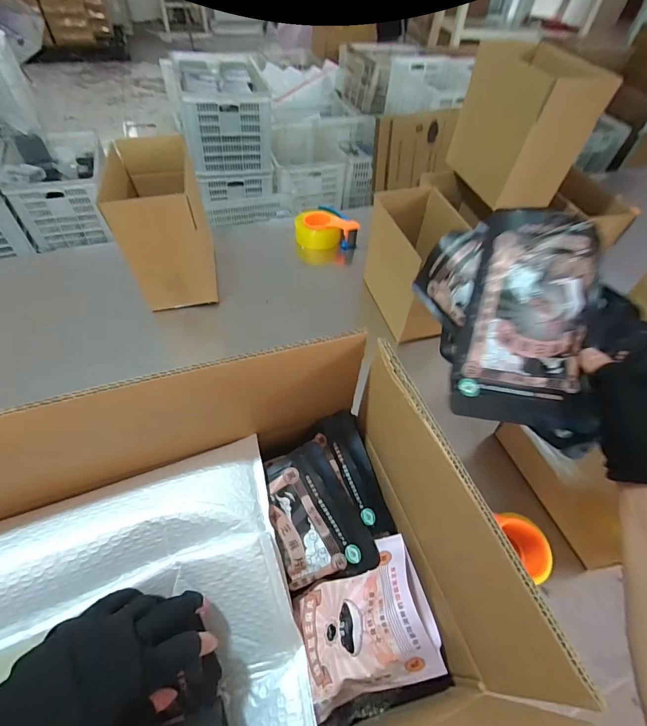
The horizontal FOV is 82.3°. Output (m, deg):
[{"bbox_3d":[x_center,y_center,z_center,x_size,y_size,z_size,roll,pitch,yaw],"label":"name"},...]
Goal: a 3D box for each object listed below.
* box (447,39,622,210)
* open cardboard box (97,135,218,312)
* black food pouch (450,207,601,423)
[{"bbox_3d":[0.371,-0.454,0.711,0.109,0.217,0.236,-10,54,-11],"label":"box"},{"bbox_3d":[-0.346,-0.303,0.823,0.162,0.243,0.266,-11,55,-12],"label":"open cardboard box"},{"bbox_3d":[0.194,-0.041,0.340,0.122,0.033,0.187,8,96,5],"label":"black food pouch"}]

